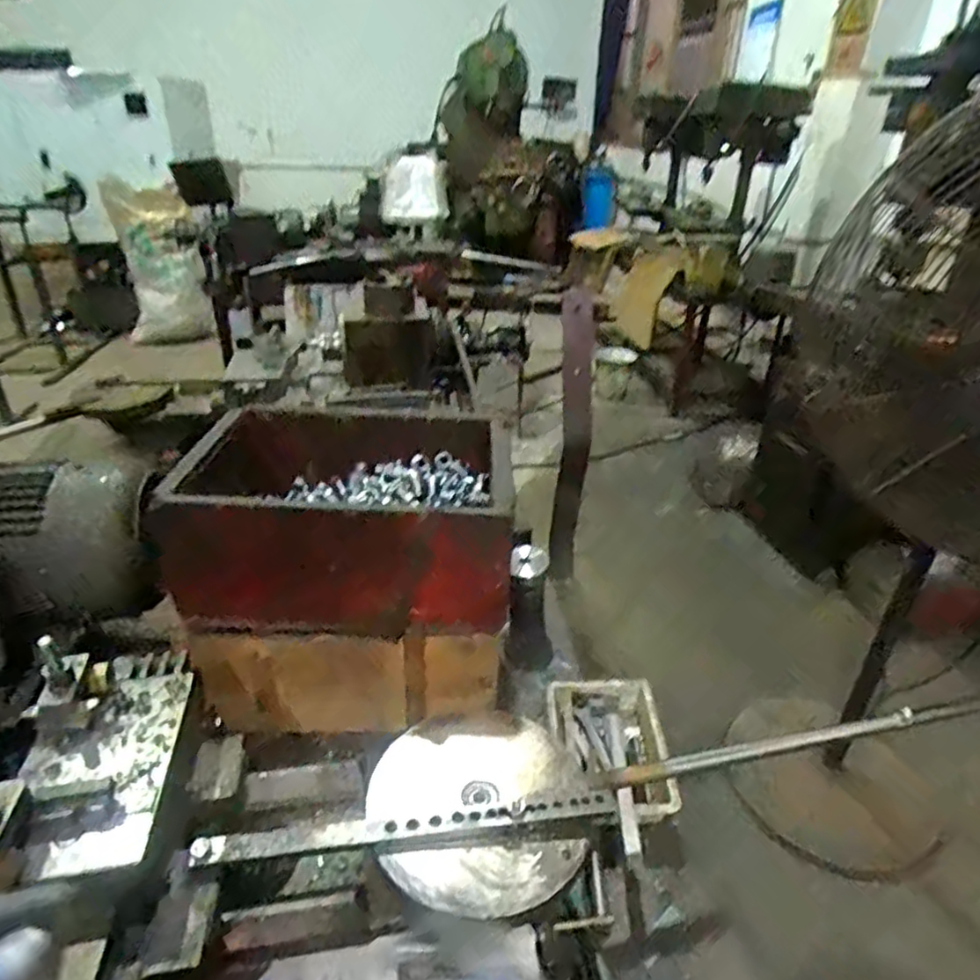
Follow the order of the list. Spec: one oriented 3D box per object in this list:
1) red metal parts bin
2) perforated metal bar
[{"bbox_3d":[-0.178,0.011,0.798,0.388,0.148,0.307,1,29,-2],"label":"red metal parts bin"},{"bbox_3d":[-0.063,0.277,0.529,0.330,0.027,0.022,-2,30,-8],"label":"perforated metal bar"}]

